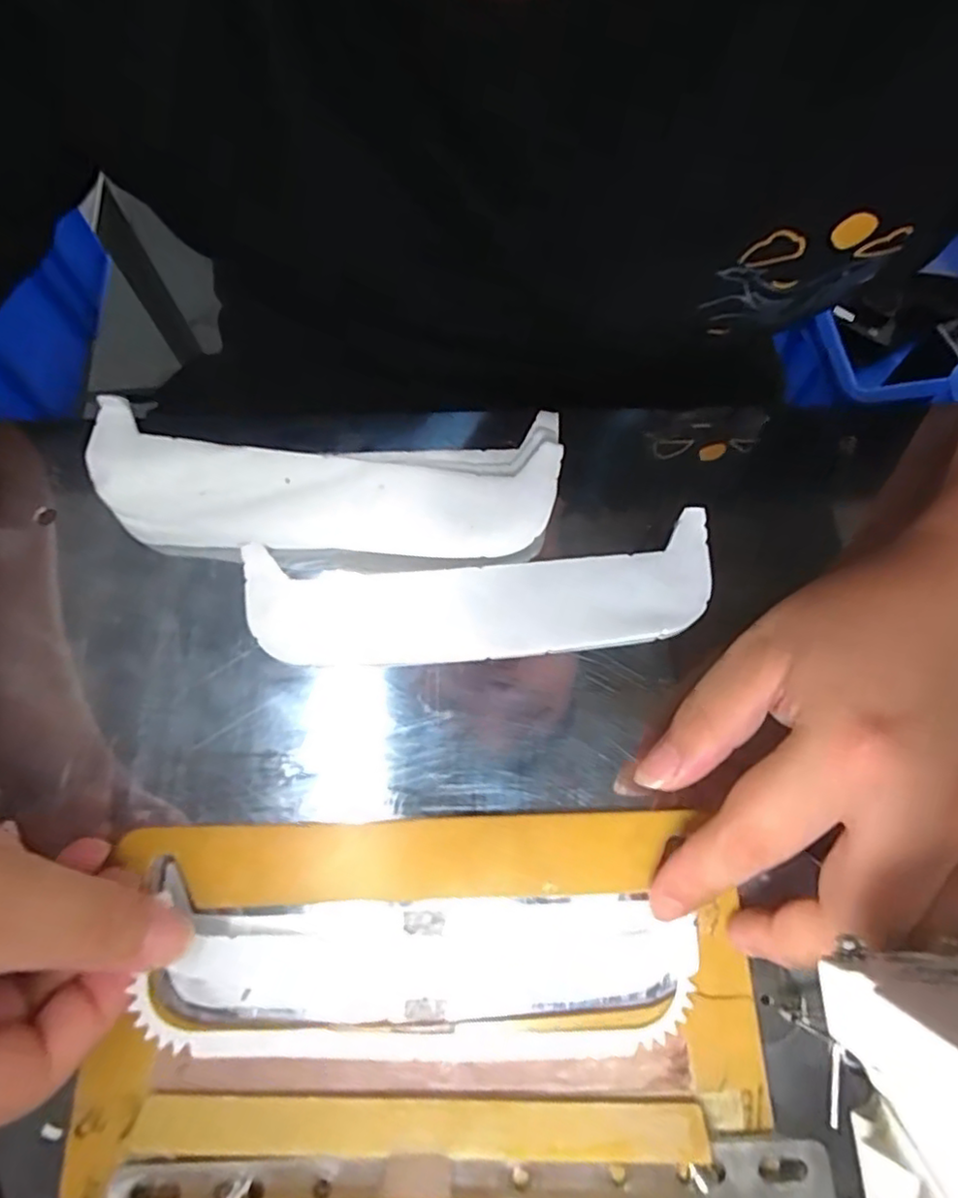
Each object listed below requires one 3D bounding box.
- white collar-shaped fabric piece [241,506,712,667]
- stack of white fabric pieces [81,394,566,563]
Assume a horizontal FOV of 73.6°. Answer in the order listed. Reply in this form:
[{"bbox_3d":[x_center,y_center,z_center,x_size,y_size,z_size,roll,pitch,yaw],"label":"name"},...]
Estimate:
[{"bbox_3d":[0.000,-0.002,0.272,0.196,0.007,0.052,-5,70,-1],"label":"white collar-shaped fabric piece"},{"bbox_3d":[-0.065,-0.051,0.278,0.194,0.024,0.061,3,70,1],"label":"stack of white fabric pieces"}]

